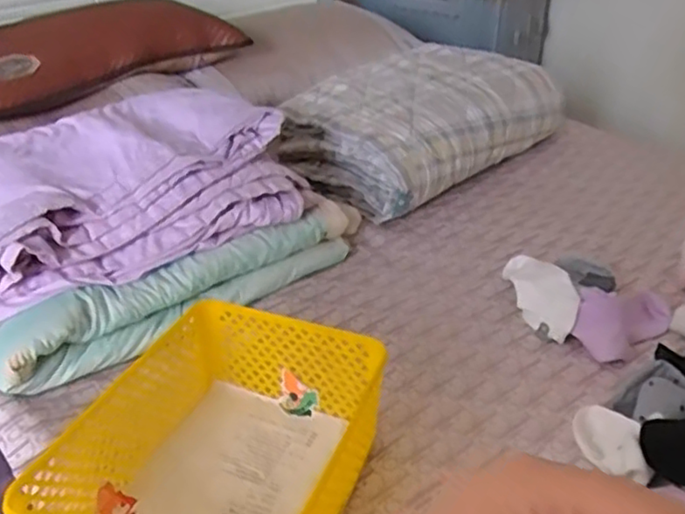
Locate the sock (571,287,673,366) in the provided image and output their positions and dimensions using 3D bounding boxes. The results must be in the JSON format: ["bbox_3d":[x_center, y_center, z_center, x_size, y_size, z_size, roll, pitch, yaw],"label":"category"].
[{"bbox_3d":[0.325,0.064,0.768,0.128,0.052,0.071,-24,39,-30],"label":"sock"}]

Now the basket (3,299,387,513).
[{"bbox_3d":[-0.098,0.175,0.567,0.208,0.115,0.276,12,36,19],"label":"basket"}]

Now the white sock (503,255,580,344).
[{"bbox_3d":[0.242,0.045,0.813,0.065,0.048,0.136,-4,33,-3],"label":"white sock"}]

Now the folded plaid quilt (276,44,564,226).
[{"bbox_3d":[0.125,-0.239,1.161,0.440,0.157,0.326,-27,41,-33],"label":"folded plaid quilt"}]

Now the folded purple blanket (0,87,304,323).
[{"bbox_3d":[-0.297,-0.095,0.862,0.423,0.118,0.287,-20,38,-25],"label":"folded purple blanket"}]

